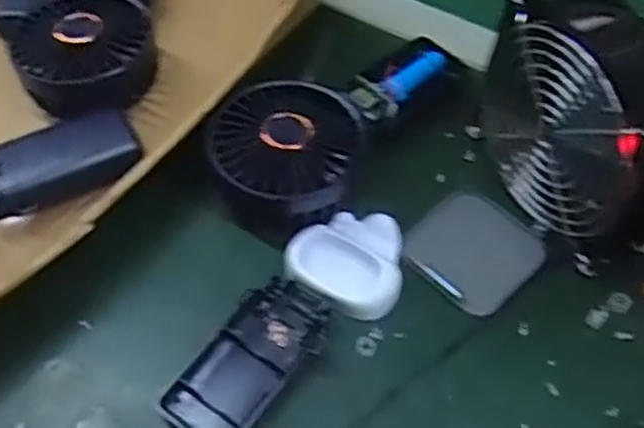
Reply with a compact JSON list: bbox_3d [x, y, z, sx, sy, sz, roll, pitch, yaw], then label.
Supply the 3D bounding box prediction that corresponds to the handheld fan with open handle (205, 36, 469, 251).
[{"bbox_3d":[0.007,-0.065,0.455,0.089,0.039,0.184,32,62,20],"label":"handheld fan with open handle"}]

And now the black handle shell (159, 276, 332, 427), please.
[{"bbox_3d":[-0.036,0.075,0.381,0.046,0.014,0.093,29,63,18],"label":"black handle shell"}]

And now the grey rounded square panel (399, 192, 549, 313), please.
[{"bbox_3d":[0.085,0.020,0.424,0.065,0.007,0.063,-39,65,-21],"label":"grey rounded square panel"}]

